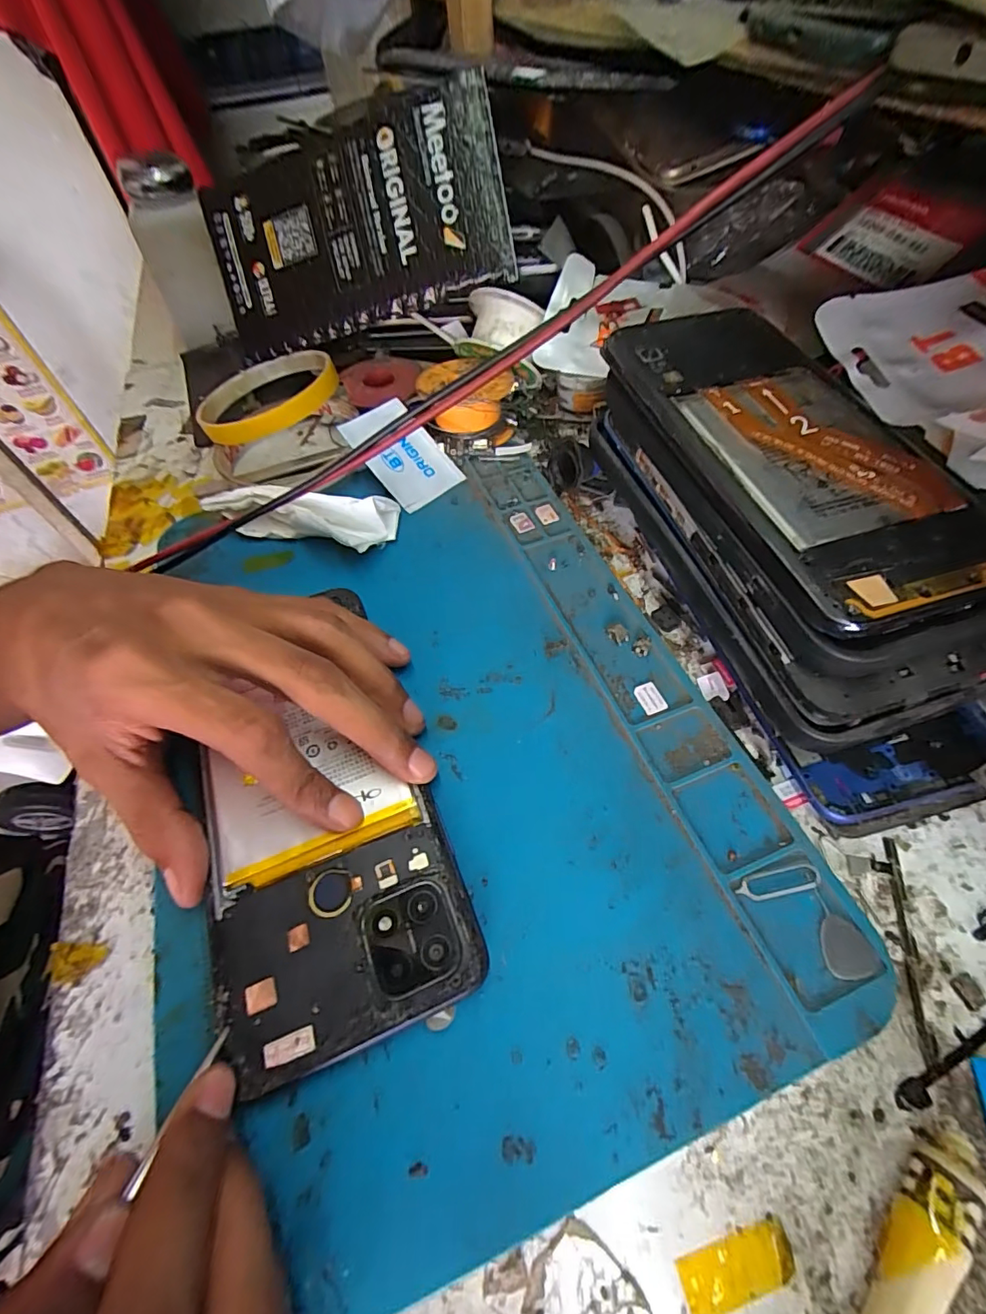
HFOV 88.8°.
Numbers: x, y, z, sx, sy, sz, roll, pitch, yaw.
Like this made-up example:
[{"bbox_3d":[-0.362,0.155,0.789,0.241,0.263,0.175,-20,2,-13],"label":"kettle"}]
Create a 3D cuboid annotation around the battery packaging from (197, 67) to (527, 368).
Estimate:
[{"bbox_3d":[-0.082,-0.244,0.289,0.175,0.097,0.015,-8,15,16],"label":"battery packaging"}]

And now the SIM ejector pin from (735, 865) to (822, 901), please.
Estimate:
[{"bbox_3d":[0.087,0.069,0.154,0.027,0.004,0.008,-11,57,-3],"label":"SIM ejector pin"}]

